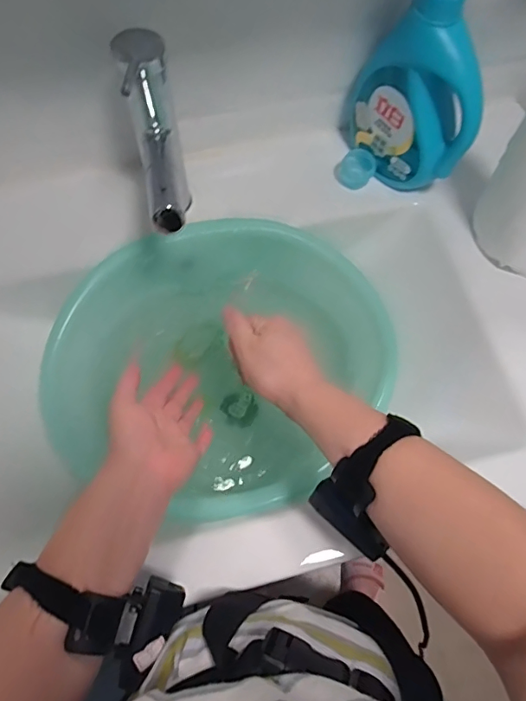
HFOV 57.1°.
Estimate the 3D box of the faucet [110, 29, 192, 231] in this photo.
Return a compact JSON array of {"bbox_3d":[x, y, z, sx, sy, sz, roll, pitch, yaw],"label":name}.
[{"bbox_3d":[-0.102,-0.180,0.500,0.050,0.228,0.118,-12,68,-6],"label":"faucet"}]

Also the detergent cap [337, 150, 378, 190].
[{"bbox_3d":[0.118,-0.227,0.607,0.044,0.034,0.034,16,67,5],"label":"detergent cap"}]

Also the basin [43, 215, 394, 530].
[{"bbox_3d":[-0.048,0.022,0.578,0.352,0.140,0.323,1,67,-1],"label":"basin"}]

